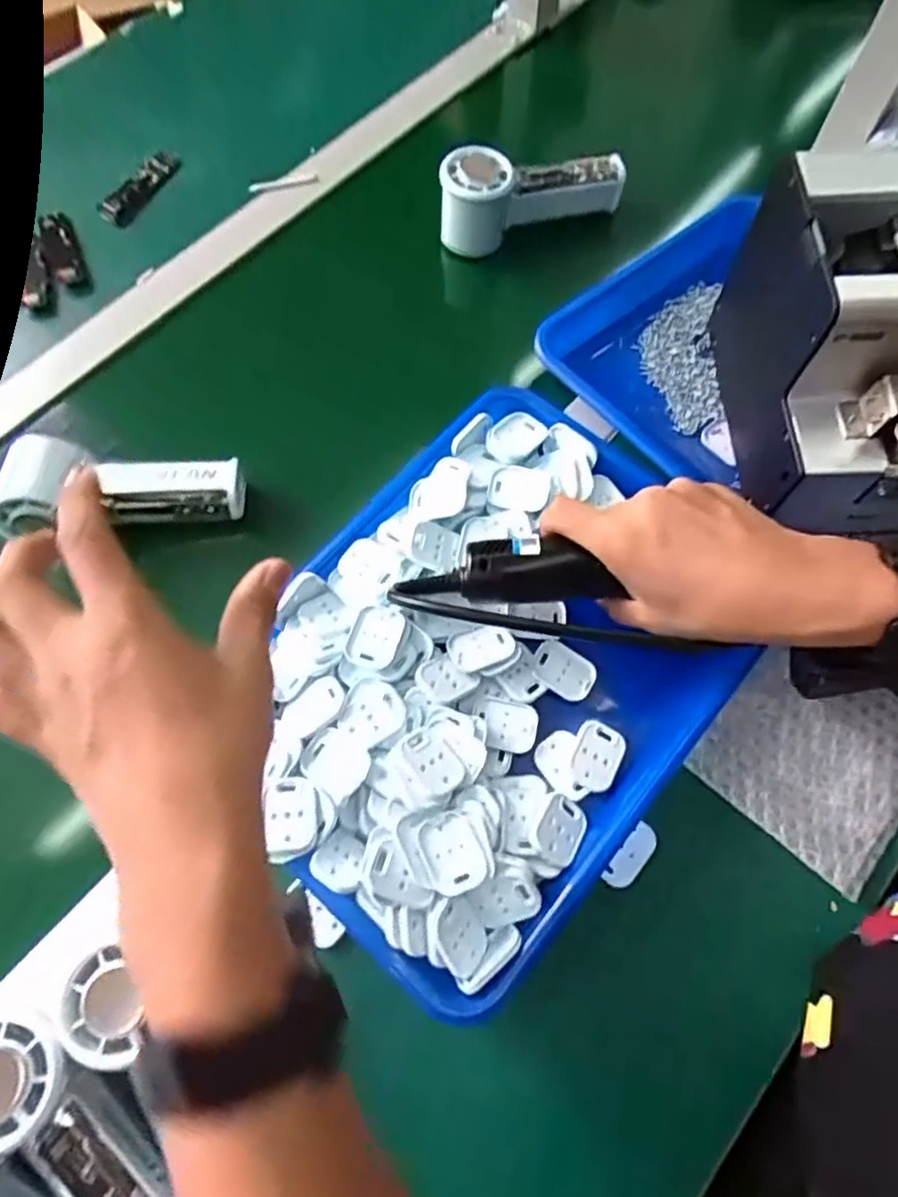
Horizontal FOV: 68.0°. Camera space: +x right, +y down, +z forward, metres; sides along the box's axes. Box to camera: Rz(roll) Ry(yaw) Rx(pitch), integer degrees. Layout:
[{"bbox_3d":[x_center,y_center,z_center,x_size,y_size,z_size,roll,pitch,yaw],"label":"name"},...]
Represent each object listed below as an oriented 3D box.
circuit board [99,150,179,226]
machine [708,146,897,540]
[{"bbox_3d":[-0.268,-0.359,0.580,0.025,0.020,0.087,26,70,11],"label":"circuit board"},{"bbox_3d":[0.262,-0.152,0.418,0.127,0.148,0.175,-3,67,-1],"label":"machine"}]

